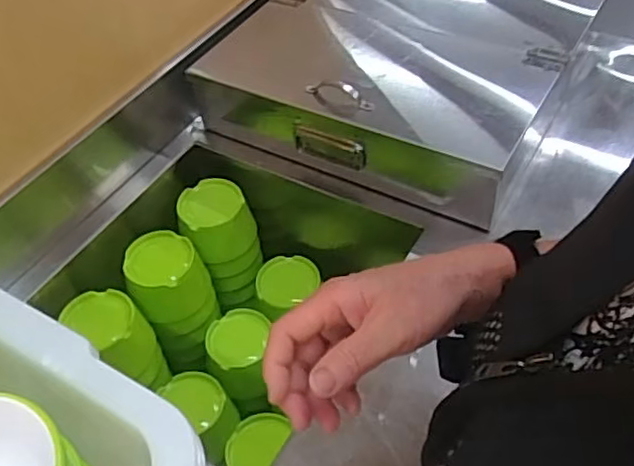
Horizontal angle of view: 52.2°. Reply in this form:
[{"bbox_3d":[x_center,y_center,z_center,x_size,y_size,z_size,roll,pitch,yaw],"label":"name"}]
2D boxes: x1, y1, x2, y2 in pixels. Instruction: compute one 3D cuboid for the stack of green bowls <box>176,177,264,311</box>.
[{"bbox_3d":[-0.136,0.016,0.929,0.091,0.165,0.085,-24,50,-15],"label":"stack of green bowls"}]

